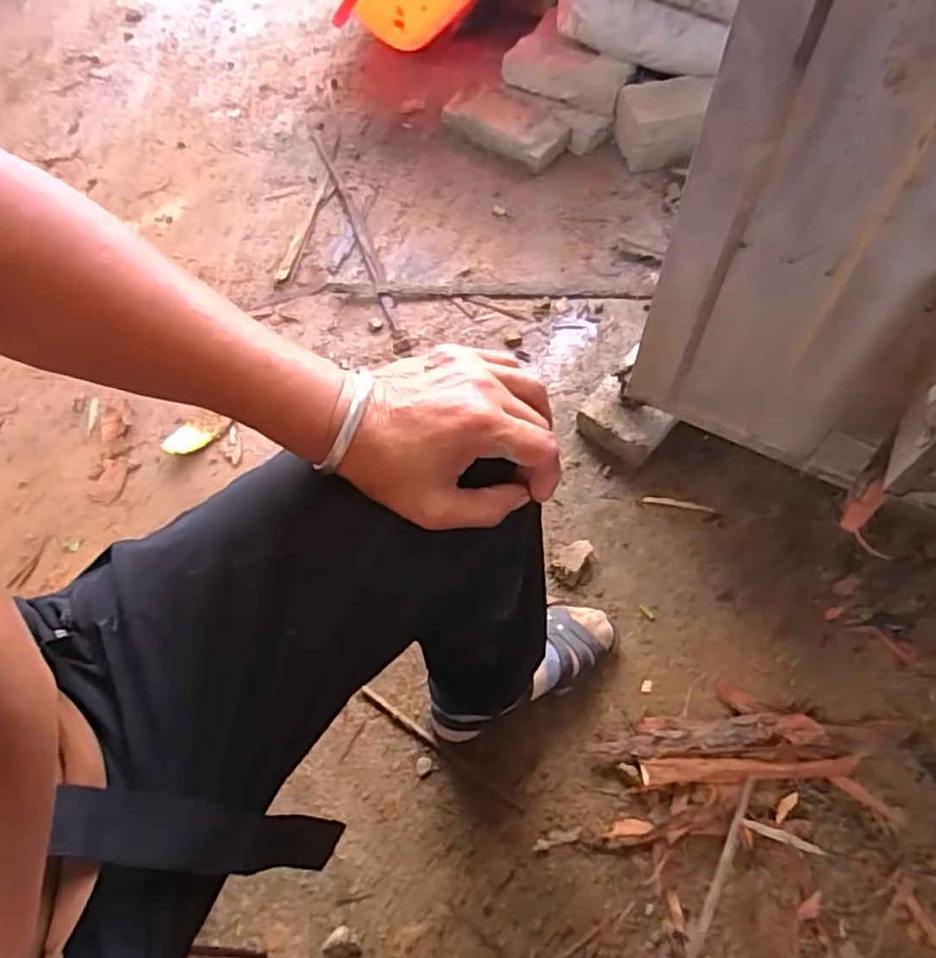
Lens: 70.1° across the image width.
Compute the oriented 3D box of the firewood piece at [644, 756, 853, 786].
[{"bbox_3d":[0.295,0.307,0.708,0.225,0.027,0.025,-4,59,2],"label":"firewood piece"}]

